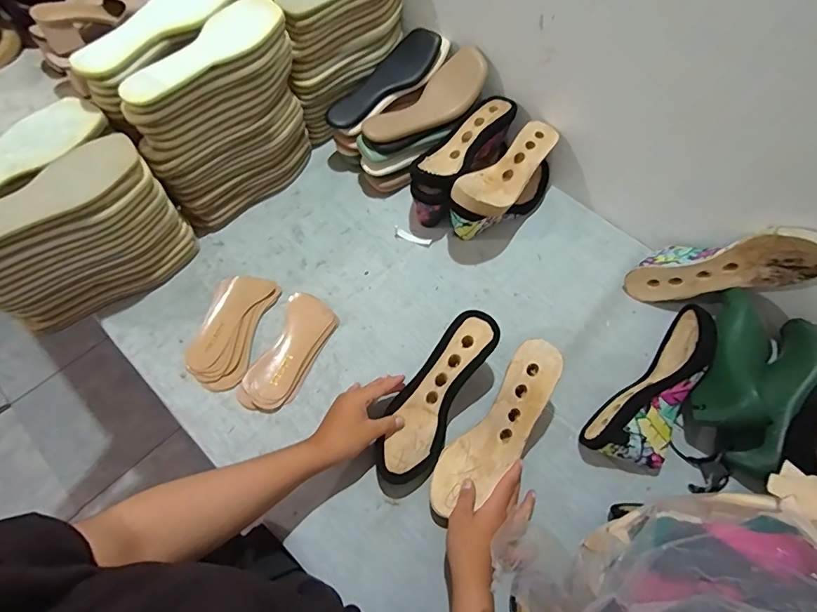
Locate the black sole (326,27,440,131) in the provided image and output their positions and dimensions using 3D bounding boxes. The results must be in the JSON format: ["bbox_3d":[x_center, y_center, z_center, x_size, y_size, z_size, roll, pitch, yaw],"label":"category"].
[{"bbox_3d":[-0.048,-0.379,0.754,0.224,0.033,0.081,-43,71,-4],"label":"black sole"}]

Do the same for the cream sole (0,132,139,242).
[{"bbox_3d":[-0.424,-0.125,0.510,0.081,0.010,0.238,37,66,15],"label":"cream sole"}]

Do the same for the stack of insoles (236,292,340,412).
[{"bbox_3d":[-0.167,0.065,0.625,0.077,0.021,0.170,23,64,9],"label":"stack of insoles"}]

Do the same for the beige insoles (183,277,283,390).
[{"bbox_3d":[-0.258,0.033,0.648,0.086,0.020,0.172,13,63,4],"label":"beige insoles"}]

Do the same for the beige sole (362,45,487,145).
[{"bbox_3d":[0.033,-0.330,0.732,0.228,0.034,0.082,-38,70,-6],"label":"beige sole"}]

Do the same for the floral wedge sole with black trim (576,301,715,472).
[{"bbox_3d":[0.329,0.113,0.580,0.089,0.082,0.236,41,68,17],"label":"floral wedge sole with black trim"}]

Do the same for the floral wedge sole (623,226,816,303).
[{"bbox_3d":[0.436,-0.062,0.634,0.235,0.080,0.084,-11,52,41],"label":"floral wedge sole"}]

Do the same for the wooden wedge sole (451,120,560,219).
[{"bbox_3d":[0.150,-0.212,0.678,0.079,0.041,0.229,36,66,15],"label":"wooden wedge sole"}]

